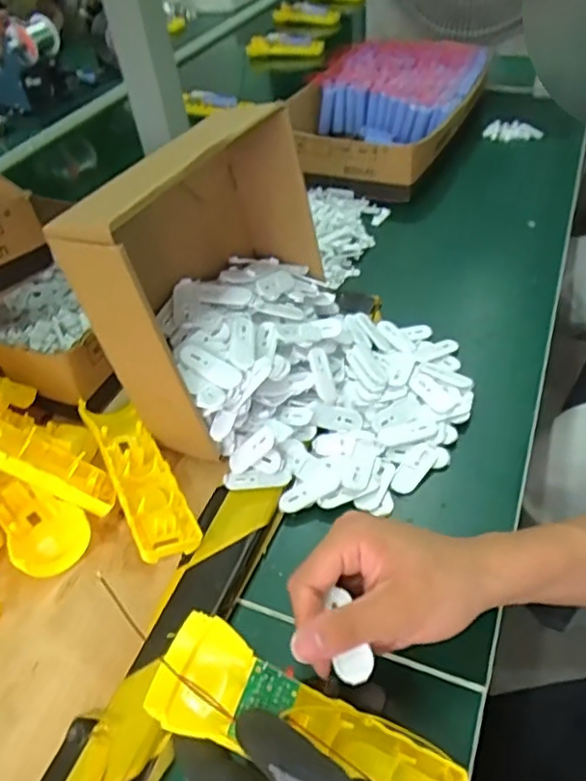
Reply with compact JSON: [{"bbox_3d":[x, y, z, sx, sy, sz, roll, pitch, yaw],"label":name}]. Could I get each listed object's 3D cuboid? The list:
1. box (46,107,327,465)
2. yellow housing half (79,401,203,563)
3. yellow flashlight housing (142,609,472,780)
[{"bbox_3d":[-0.065,-0.086,0.473,0.090,0.204,0.206,15,48,21],"label":"box"},{"bbox_3d":[-0.116,0.059,0.453,0.041,0.020,0.154,-23,49,-19],"label":"yellow housing half"},{"bbox_3d":[0.011,0.169,0.300,0.166,0.022,0.048,28,48,-5],"label":"yellow flashlight housing"}]

